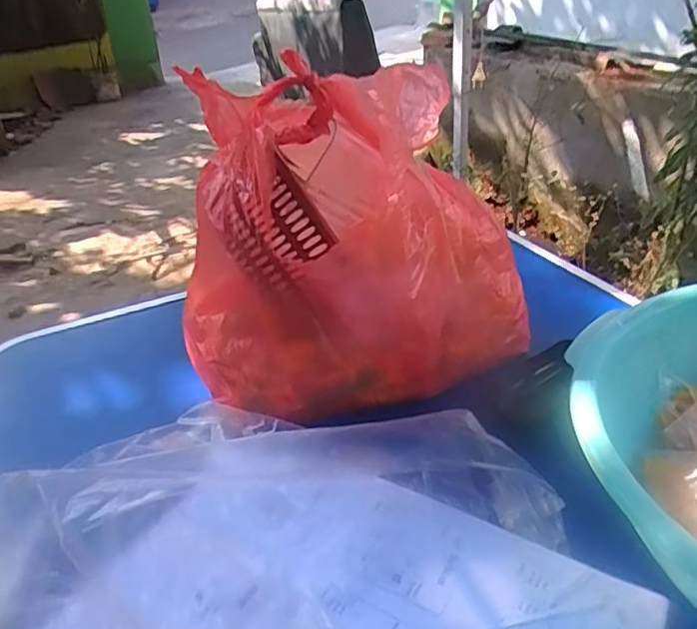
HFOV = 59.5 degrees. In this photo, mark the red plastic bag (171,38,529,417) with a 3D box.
[{"bbox_3d":[-0.003,-0.058,0.471,0.200,0.242,0.213,22,41,35],"label":"red plastic bag"}]

